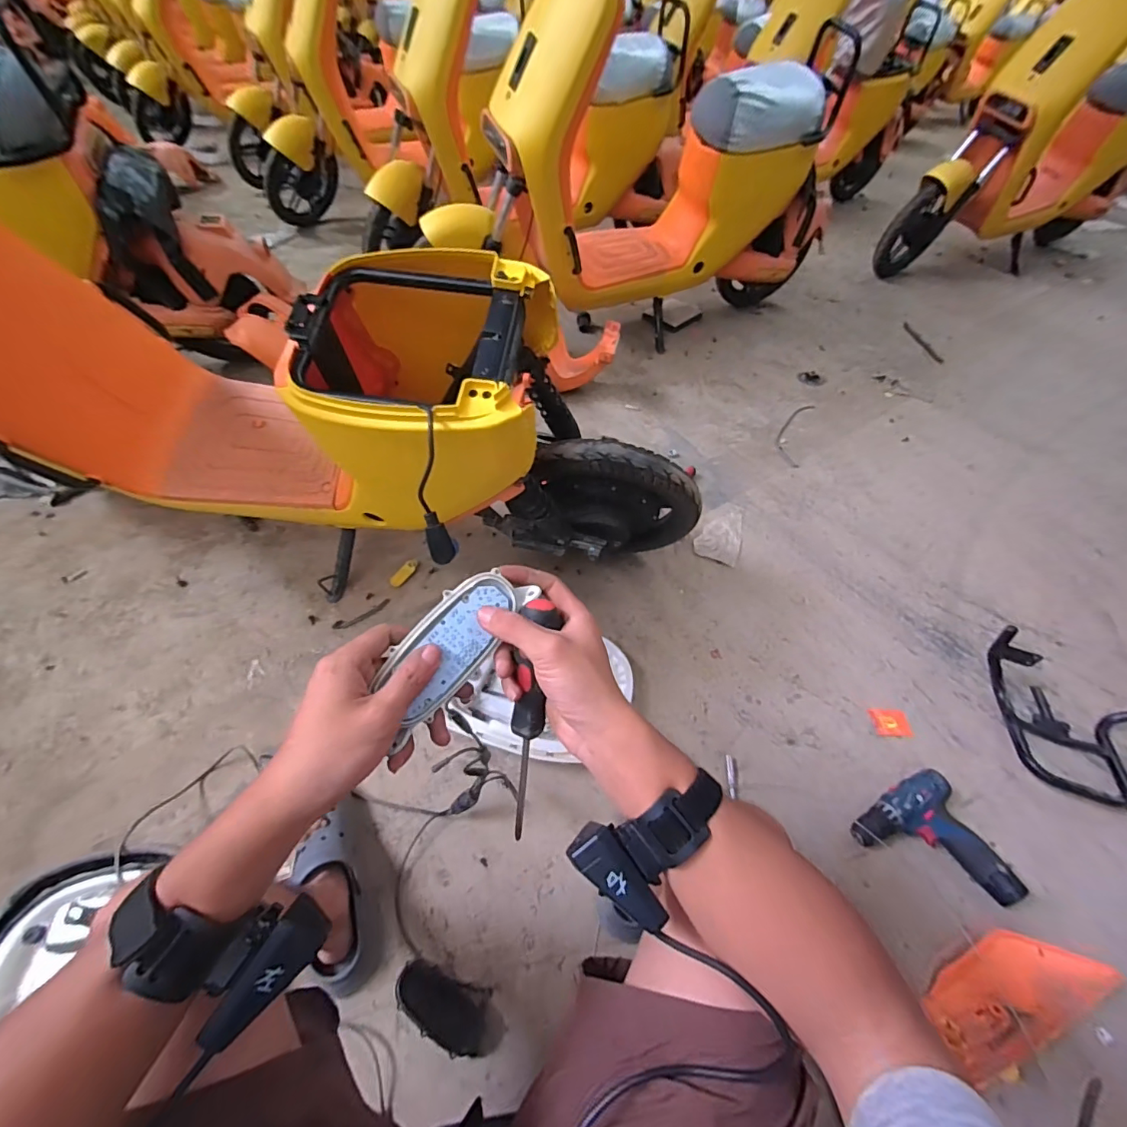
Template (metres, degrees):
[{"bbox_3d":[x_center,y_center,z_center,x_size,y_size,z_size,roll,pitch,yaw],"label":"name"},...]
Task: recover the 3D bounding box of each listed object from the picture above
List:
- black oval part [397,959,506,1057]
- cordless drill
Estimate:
[{"bbox_3d":[-0.147,0.571,0.627,0.145,0.012,0.064,15,54,9],"label":"black oval part"},{"bbox_3d":[0.566,0.446,0.759,0.175,0.056,0.187,-17,55,-14],"label":"cordless drill"}]

